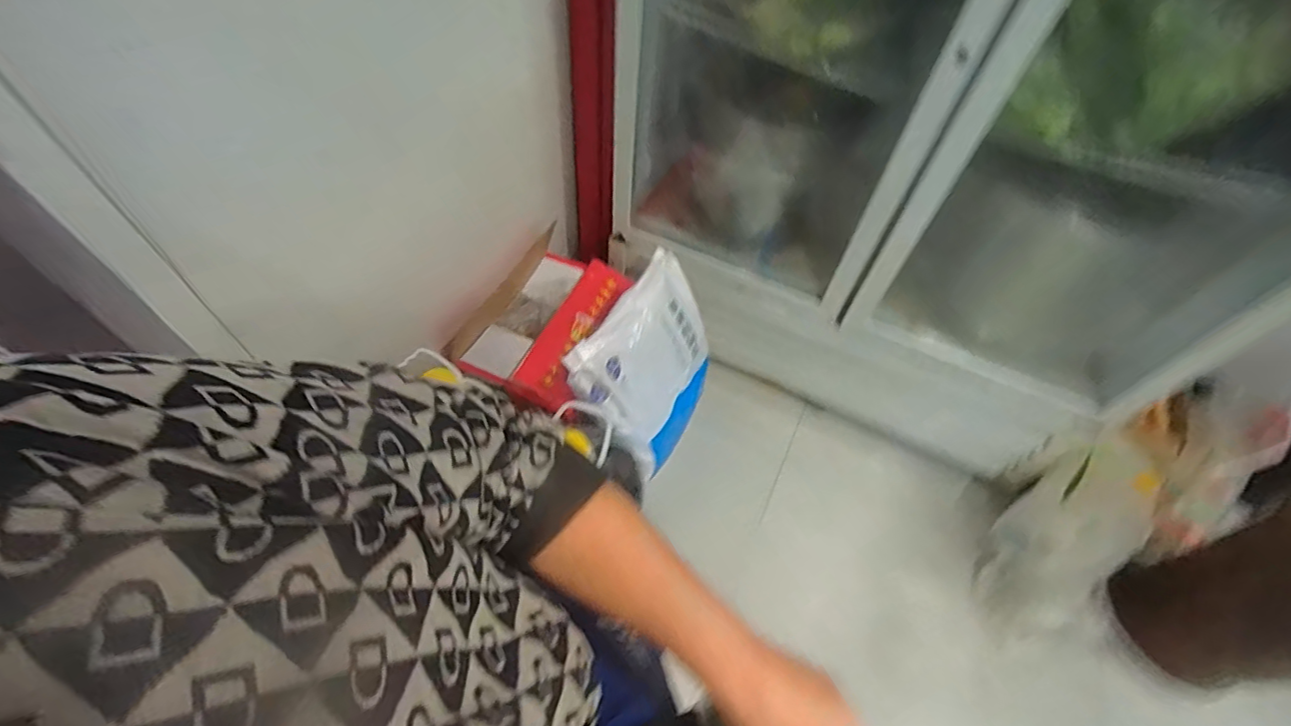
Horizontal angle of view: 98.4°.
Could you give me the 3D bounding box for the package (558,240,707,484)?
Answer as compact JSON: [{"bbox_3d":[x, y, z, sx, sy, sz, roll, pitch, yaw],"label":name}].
[{"bbox_3d":[0.031,0.029,1.245,0.074,0.433,0.354,23,65,45],"label":"package"}]

